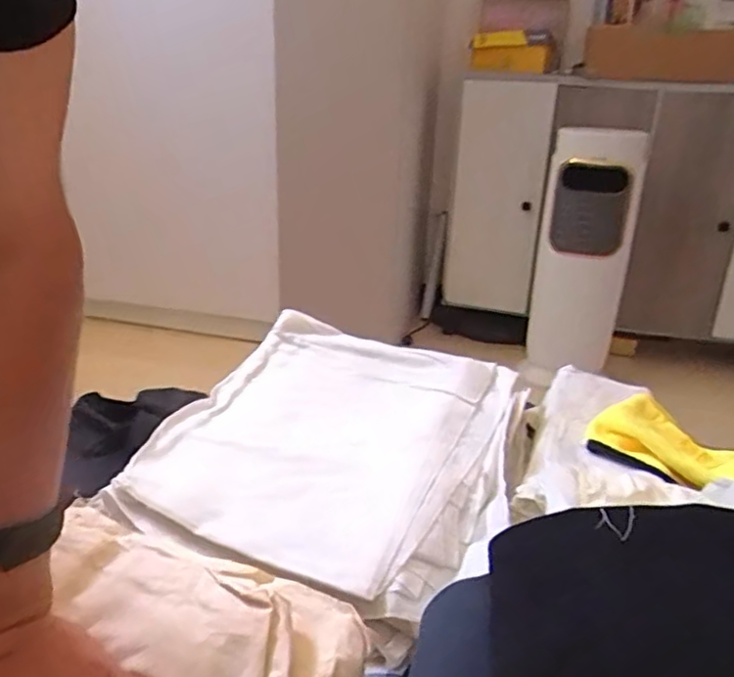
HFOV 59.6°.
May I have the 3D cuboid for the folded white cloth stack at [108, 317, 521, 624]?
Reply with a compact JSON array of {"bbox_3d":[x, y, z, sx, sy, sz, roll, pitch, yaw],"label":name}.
[{"bbox_3d":[-0.022,0.101,0.668,0.322,0.034,0.394,8,24,14],"label":"folded white cloth stack"}]

